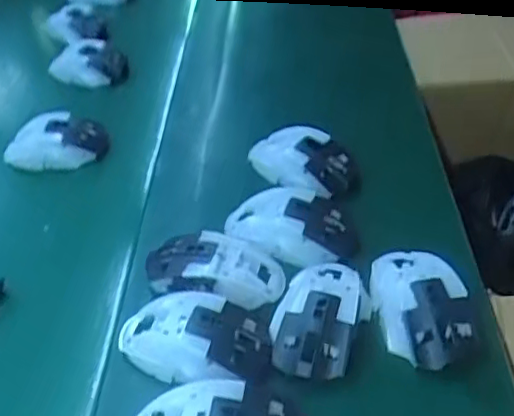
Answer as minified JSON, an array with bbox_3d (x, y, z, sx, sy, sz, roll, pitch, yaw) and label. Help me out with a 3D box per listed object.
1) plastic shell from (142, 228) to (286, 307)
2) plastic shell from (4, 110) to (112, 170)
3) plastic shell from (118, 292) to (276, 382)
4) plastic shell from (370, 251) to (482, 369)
[{"bbox_3d":[-0.037,0.048,0.517,0.117,0.033,0.058,5,43,13],"label":"plastic shell"},{"bbox_3d":[-0.243,-0.082,0.724,0.129,0.036,0.077,8,42,14],"label":"plastic shell"},{"bbox_3d":[-0.048,0.096,0.454,0.115,0.025,0.068,2,43,10],"label":"plastic shell"},{"bbox_3d":[0.127,0.072,0.475,0.065,0.038,0.115,-9,42,-2],"label":"plastic shell"}]

